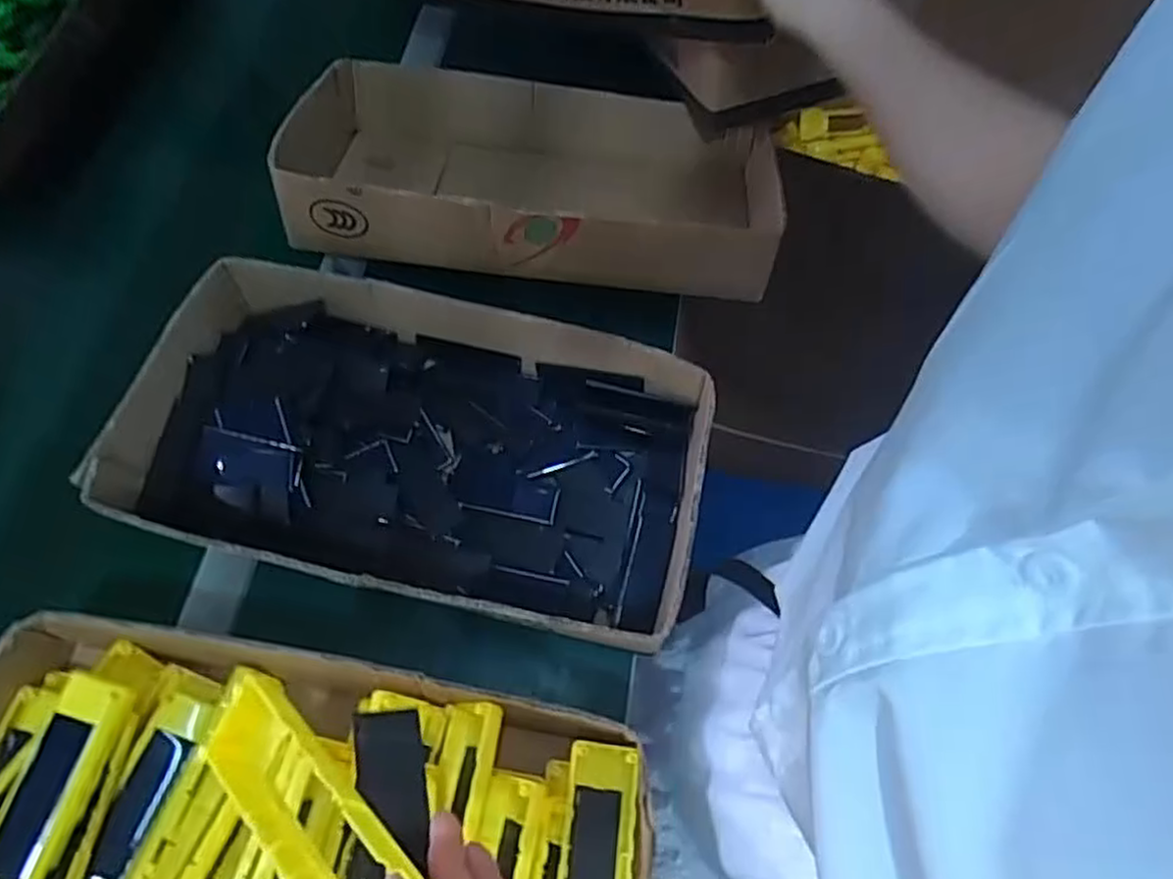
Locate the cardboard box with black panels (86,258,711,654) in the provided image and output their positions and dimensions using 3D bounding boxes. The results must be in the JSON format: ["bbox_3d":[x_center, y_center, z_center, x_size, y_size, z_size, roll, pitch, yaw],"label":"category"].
[{"bbox_3d":[-0.130,0.007,0.561,0.424,0.079,0.226,14,64,5],"label":"cardboard box with black panels"}]

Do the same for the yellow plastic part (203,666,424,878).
[{"bbox_3d":[-0.101,0.156,0.278,0.174,0.029,0.049,30,65,33],"label":"yellow plastic part"}]

